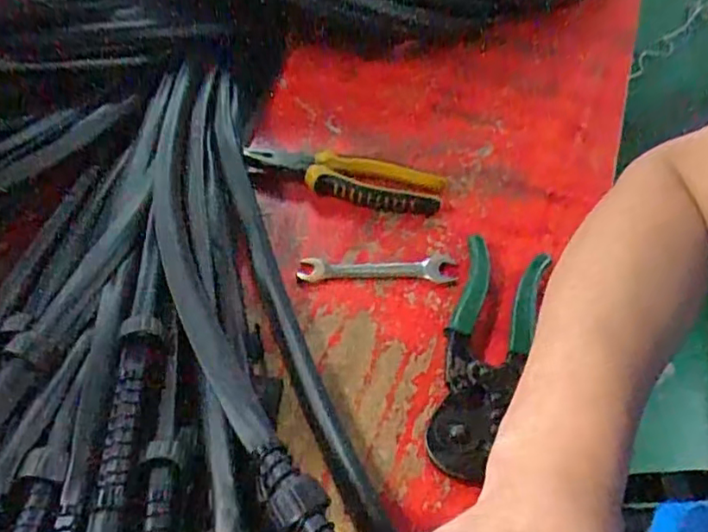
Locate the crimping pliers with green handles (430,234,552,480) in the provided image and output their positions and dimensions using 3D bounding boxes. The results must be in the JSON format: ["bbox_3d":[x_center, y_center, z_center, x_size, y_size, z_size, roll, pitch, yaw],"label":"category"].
[{"bbox_3d":[0.102,0.060,0.468,0.063,0.016,0.219,17,47,11],"label":"crimping pliers with green handles"}]

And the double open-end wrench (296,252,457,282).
[{"bbox_3d":[0.020,0.001,0.522,0.131,0.005,0.034,2,46,-3],"label":"double open-end wrench"}]

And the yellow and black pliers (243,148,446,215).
[{"bbox_3d":[-0.010,-0.086,0.592,0.192,0.022,0.064,8,46,2],"label":"yellow and black pliers"}]

